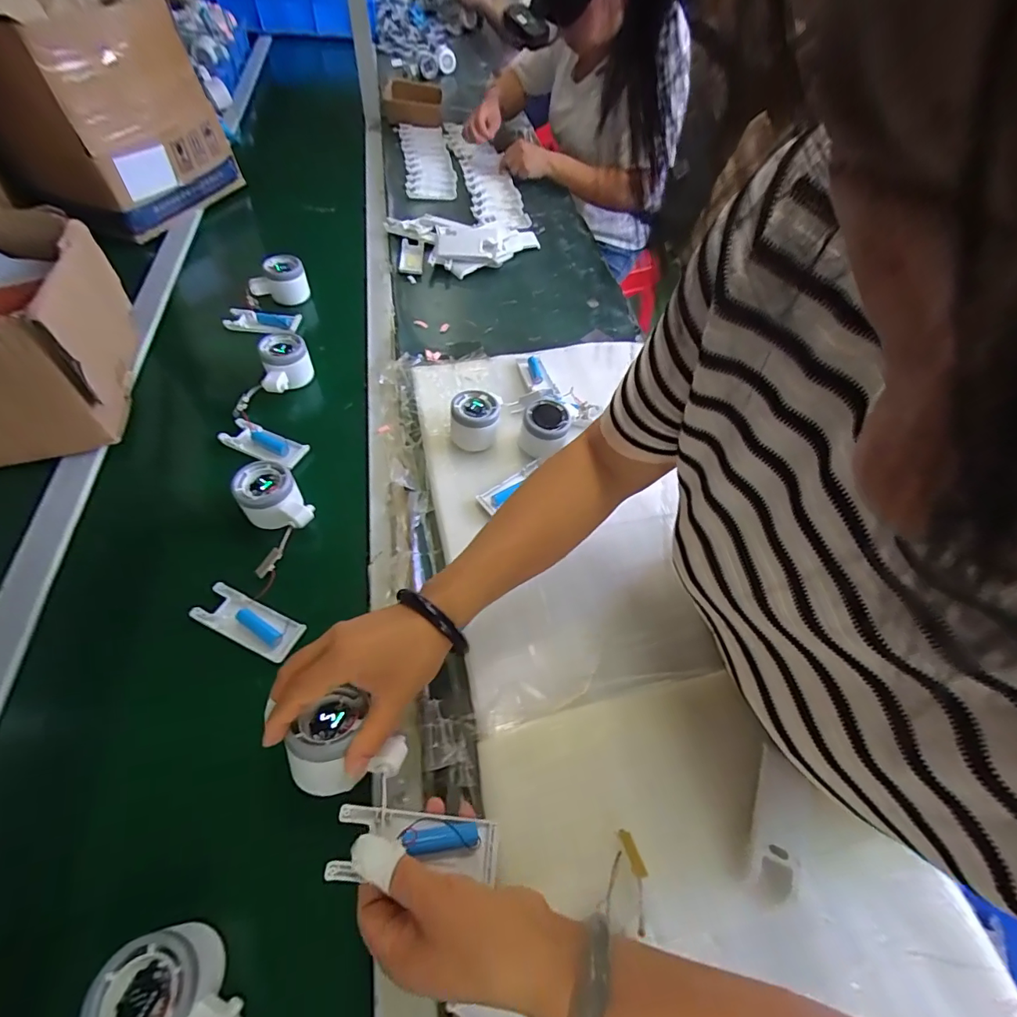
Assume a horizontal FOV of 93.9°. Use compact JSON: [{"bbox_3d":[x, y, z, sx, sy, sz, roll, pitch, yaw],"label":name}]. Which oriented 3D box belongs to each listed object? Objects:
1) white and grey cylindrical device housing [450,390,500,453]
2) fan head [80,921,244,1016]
[{"bbox_3d":[-0.041,-0.107,0.586,0.058,0.050,0.059,3,54,-3],"label":"white and grey cylindrical device housing"},{"bbox_3d":[-0.207,0.301,0.296,0.081,0.042,0.057,5,54,-1],"label":"fan head"}]

